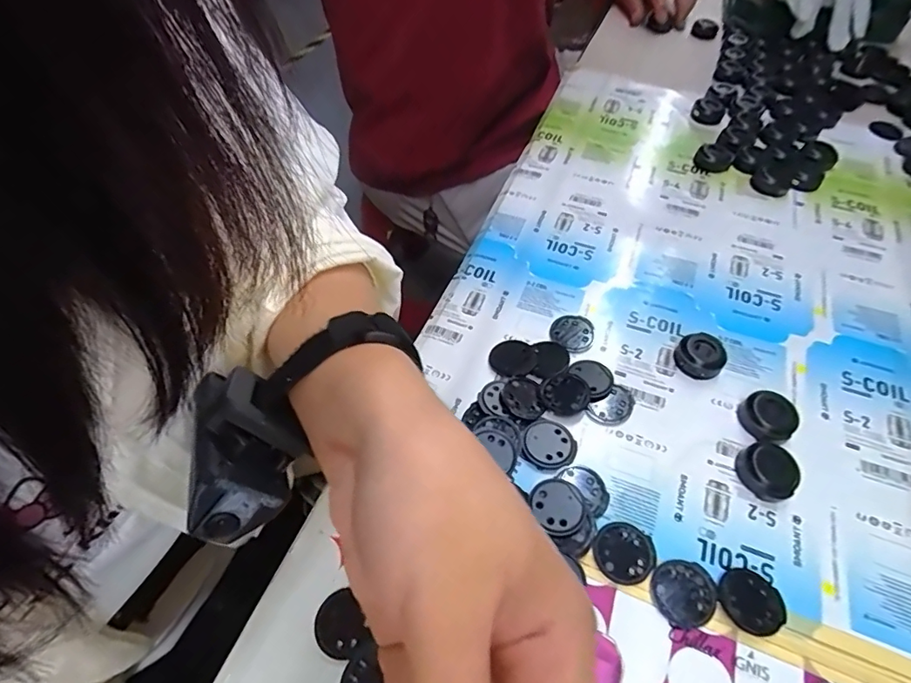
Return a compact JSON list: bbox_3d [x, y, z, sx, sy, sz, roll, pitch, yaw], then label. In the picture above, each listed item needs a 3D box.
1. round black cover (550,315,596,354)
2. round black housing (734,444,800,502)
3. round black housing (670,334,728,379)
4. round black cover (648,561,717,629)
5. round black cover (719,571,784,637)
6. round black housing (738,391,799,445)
[{"bbox_3d":[0.081,-0.006,0.343,0.030,0.004,0.030,0,53,0],"label":"round black cover"},{"bbox_3d":[0.173,0.072,0.279,0.029,0.011,0.030,0,53,0],"label":"round black housing"},{"bbox_3d":[0.159,0.009,0.327,0.029,0.014,0.031,0,53,0],"label":"round black housing"},{"bbox_3d":[0.113,0.123,0.246,0.031,0.004,0.029,0,53,0],"label":"round black cover"},{"bbox_3d":[0.145,0.126,0.244,0.029,0.004,0.027,0,53,0],"label":"round black cover"},{"bbox_3d":[0.184,0.046,0.299,0.029,0.014,0.030,0,53,0],"label":"round black housing"}]

